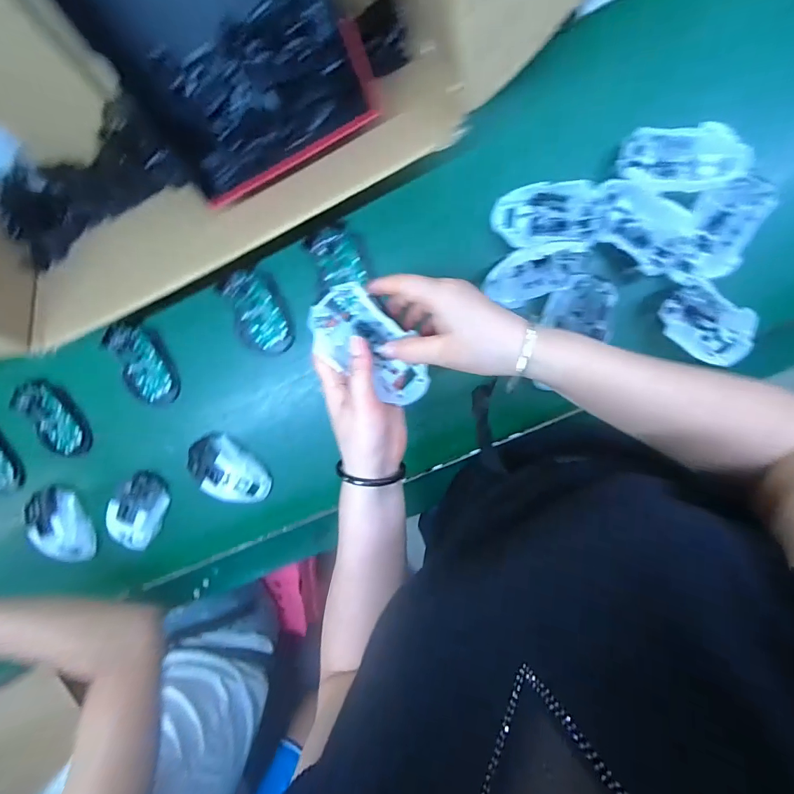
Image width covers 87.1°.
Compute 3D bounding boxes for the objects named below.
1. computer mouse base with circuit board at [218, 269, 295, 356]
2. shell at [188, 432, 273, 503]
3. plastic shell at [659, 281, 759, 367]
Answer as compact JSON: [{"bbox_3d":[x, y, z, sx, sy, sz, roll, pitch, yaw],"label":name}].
[{"bbox_3d":[-0.174,-0.105,0.526,0.068,0.016,0.105,-18,97,7],"label":"computer mouse base with circuit board"},{"bbox_3d":[-0.227,0.100,0.563,0.114,0.041,0.067,32,99,-1],"label":"shell"},{"bbox_3d":[0.349,-0.080,0.470,0.109,0.022,0.065,31,99,0],"label":"plastic shell"}]

